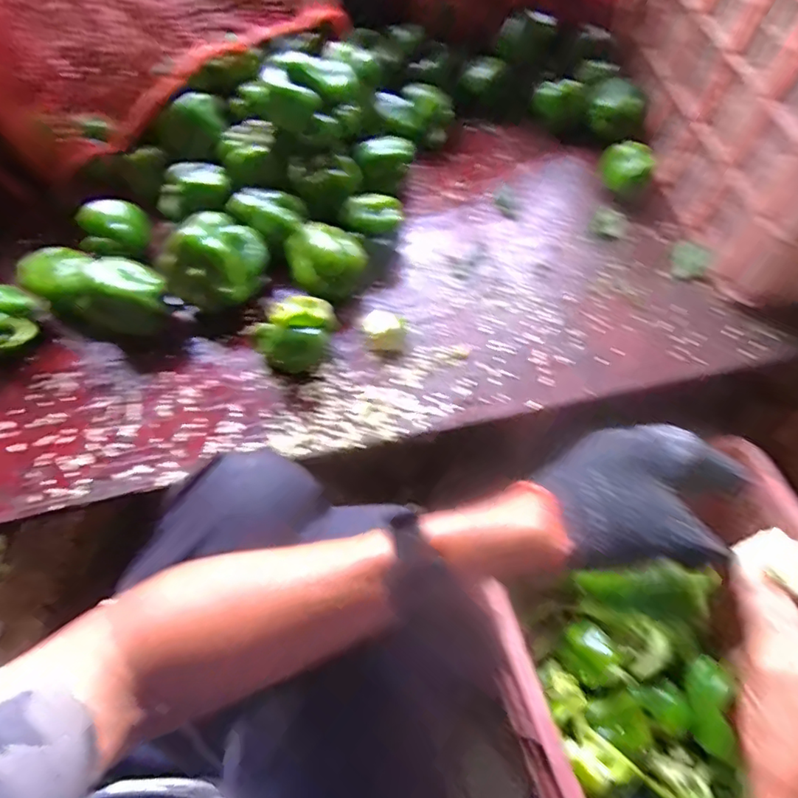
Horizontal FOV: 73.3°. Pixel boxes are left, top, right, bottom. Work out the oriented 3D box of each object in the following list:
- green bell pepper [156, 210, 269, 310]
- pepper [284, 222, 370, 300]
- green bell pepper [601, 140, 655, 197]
[{"bbox_3d":[-0.202,-0.150,0.609,0.079,0.096,0.112,33,67,17],"label":"green bell pepper"},{"bbox_3d":[-0.082,-0.153,0.614,0.086,0.069,0.066,-2,62,-1],"label":"pepper"},{"bbox_3d":[0.293,-0.295,0.686,0.064,0.049,0.067,14,63,8],"label":"green bell pepper"}]

